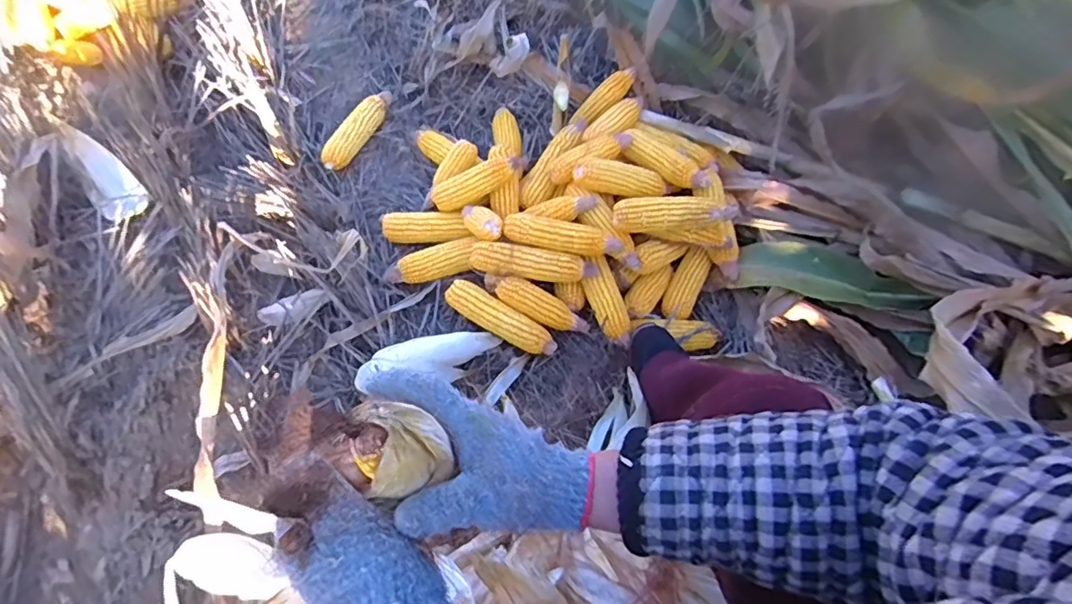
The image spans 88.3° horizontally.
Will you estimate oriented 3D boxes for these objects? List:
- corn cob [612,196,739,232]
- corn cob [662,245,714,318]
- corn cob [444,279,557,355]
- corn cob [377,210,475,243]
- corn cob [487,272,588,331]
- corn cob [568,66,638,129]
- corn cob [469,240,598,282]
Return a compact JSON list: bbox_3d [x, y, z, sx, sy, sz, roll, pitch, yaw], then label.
[{"bbox_3d":[0.241,-0.153,0.953,0.211,0.047,0.044,-2,56,-2],"label":"corn cob"},{"bbox_3d":[0.283,-0.032,1.051,0.062,0.047,0.154,24,60,15],"label":"corn cob"},{"bbox_3d":[-0.062,0.030,0.957,0.206,0.054,0.049,28,61,17],"label":"corn cob"},{"bbox_3d":[-0.210,-0.144,1.043,0.163,0.041,0.041,-2,56,-1],"label":"corn cob"},{"bbox_3d":[-0.003,0.007,0.975,0.203,0.053,0.057,29,59,-2],"label":"corn cob"},{"bbox_3d":[0.148,-0.435,1.184,0.171,0.041,0.053,-38,59,16],"label":"corn cob"},{"bbox_3d":[-0.006,-0.065,0.966,0.221,0.051,0.046,5,57,3],"label":"corn cob"}]

